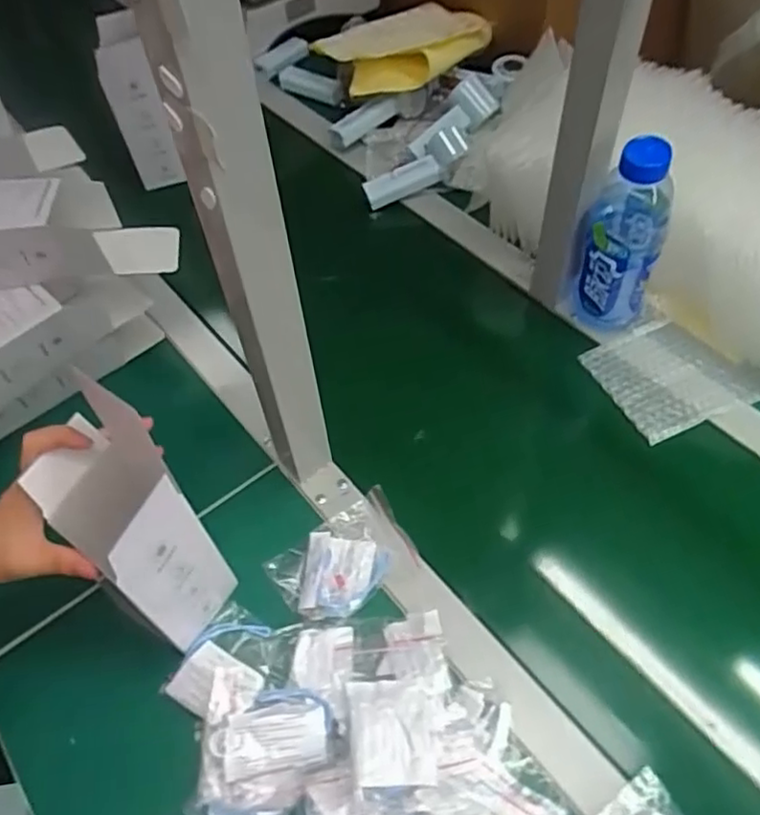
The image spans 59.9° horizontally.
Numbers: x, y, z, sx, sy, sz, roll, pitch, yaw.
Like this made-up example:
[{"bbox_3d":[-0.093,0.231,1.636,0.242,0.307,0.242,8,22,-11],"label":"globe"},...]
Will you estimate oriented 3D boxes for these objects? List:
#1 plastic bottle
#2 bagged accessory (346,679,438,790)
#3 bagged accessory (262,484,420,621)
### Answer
[{"bbox_3d":[0.234,-0.161,0.638,0.065,0.209,0.064,-7,55,-1],"label":"plastic bottle"},{"bbox_3d":[0.007,0.219,0.449,0.057,0.015,0.070,-5,42,0],"label":"bagged accessory"},{"bbox_3d":[-0.030,0.130,0.565,0.116,0.013,0.079,-32,58,-17],"label":"bagged accessory"}]

